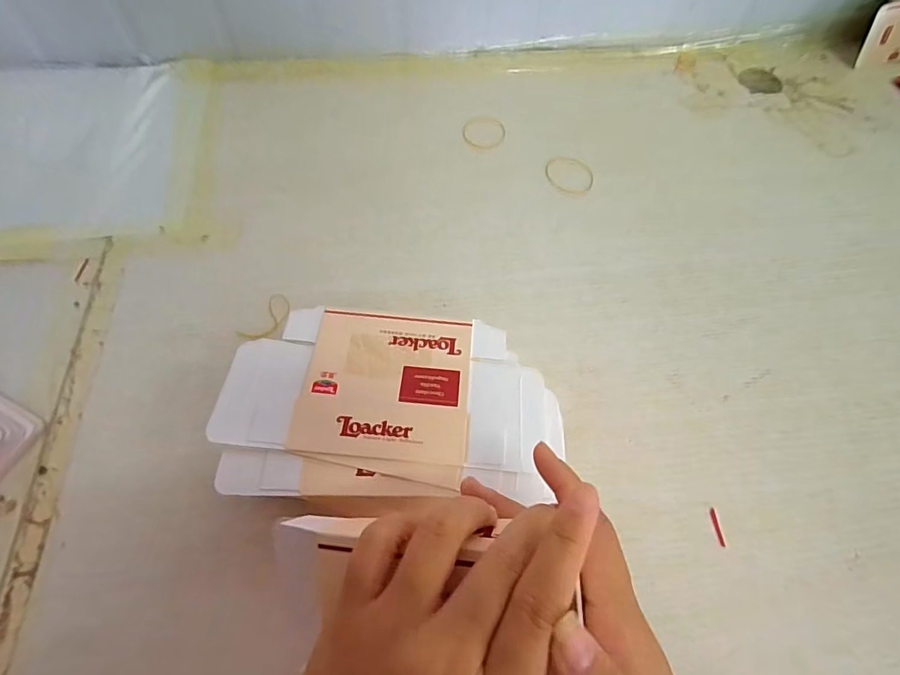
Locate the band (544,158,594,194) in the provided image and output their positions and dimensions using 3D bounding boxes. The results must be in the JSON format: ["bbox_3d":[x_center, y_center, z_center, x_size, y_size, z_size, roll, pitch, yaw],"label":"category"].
[{"bbox_3d":[0.123,-0.167,0.471,0.050,0.004,0.049,11,61,4],"label":"band"}]

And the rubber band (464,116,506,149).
[{"bbox_3d":[0.037,-0.223,0.497,0.045,0.004,0.050,10,61,3],"label":"rubber band"}]

